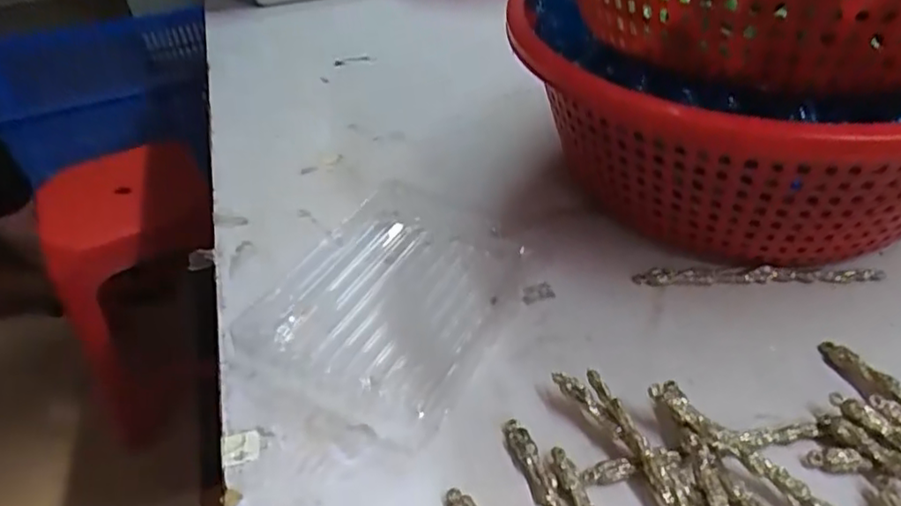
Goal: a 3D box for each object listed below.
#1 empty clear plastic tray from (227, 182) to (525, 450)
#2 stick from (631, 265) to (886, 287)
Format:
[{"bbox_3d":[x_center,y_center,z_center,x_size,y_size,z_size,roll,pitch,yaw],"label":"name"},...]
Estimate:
[{"bbox_3d":[-0.039,0.025,0.440,0.150,0.027,0.189,16,46,24],"label":"empty clear plastic tray"},{"bbox_3d":[0.207,0.014,0.429,0.159,0.011,0.014,-3,42,5],"label":"stick"}]

